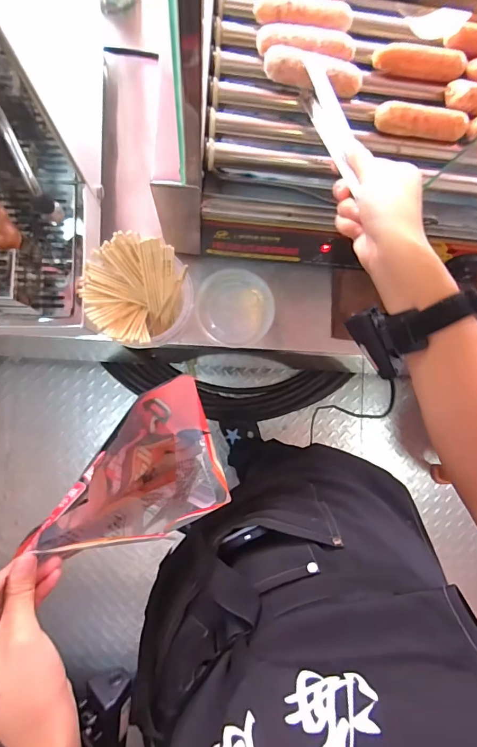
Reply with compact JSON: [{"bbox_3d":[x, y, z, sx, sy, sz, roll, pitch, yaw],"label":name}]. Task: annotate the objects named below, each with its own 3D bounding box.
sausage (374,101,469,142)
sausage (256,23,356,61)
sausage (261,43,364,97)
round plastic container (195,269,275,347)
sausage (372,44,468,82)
[{"bbox_3d":[0.206,-0.282,0.454,0.102,0.021,0.030,7,85,-4],"label":"sausage"},{"bbox_3d":[0.076,-0.366,0.447,0.107,0.020,0.025,0,86,-5],"label":"sausage"},{"bbox_3d":[0.082,-0.327,0.443,0.109,0.028,0.032,14,85,-4],"label":"sausage"},{"bbox_3d":[-0.005,-0.100,0.622,0.114,0.034,0.109,0,86,-5],"label":"round plastic container"},{"bbox_3d":[0.209,-0.355,0.461,0.105,0.027,0.020,5,85,-4],"label":"sausage"}]

